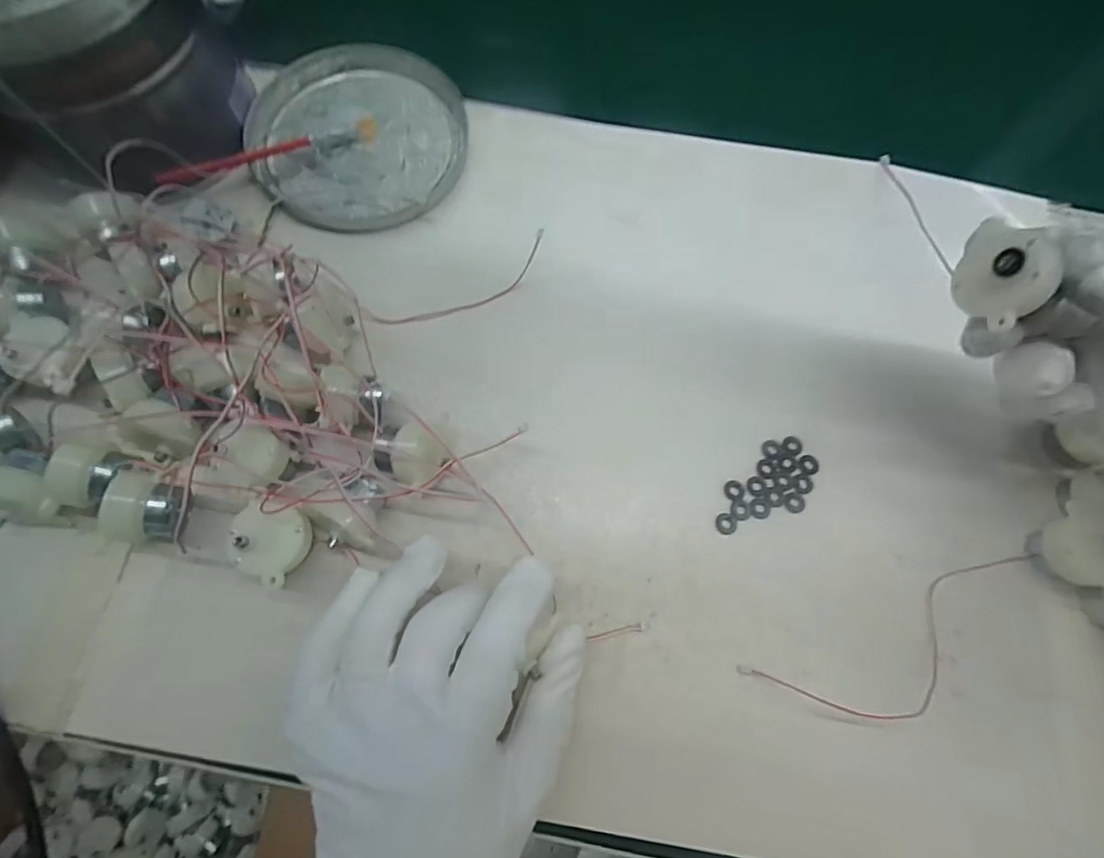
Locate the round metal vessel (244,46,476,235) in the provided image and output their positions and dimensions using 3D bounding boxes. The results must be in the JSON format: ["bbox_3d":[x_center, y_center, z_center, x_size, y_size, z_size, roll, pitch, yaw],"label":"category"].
[{"bbox_3d":[-0.119,-0.183,0.319,0.132,0.011,0.128,1,72,-2],"label":"round metal vessel"}]

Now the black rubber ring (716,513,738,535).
[{"bbox_3d":[0.088,0.048,0.258,0.010,0.004,0.011,1,72,-2],"label":"black rubber ring"}]

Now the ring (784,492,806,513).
[{"bbox_3d":[0.125,0.038,0.264,0.011,0.004,0.010,1,72,-2],"label":"ring"}]

